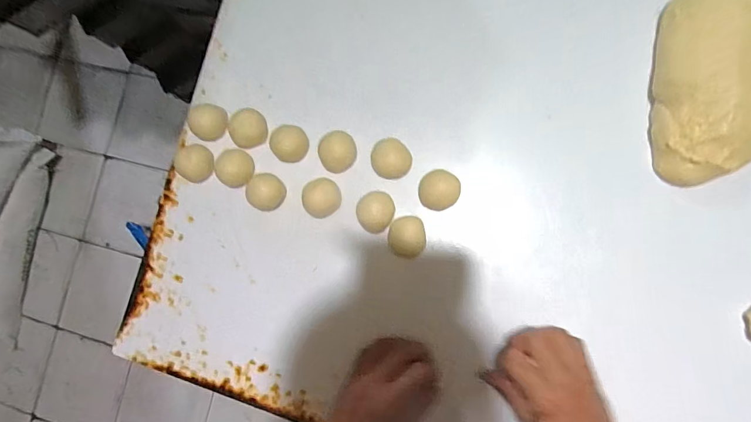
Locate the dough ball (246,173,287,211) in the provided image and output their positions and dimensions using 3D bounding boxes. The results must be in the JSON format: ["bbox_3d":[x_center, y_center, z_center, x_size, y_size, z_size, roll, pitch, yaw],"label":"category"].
[{"bbox_3d":[-0.130,-0.022,0.494,0.041,0.025,0.038,-1,85,9],"label":"dough ball"}]

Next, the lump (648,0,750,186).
[{"bbox_3d":[0.361,-0.140,0.421,0.128,0.044,0.229,6,86,9],"label":"lump"}]

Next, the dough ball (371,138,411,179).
[{"bbox_3d":[0.018,-0.061,0.481,0.043,0.026,0.048,-39,81,4],"label":"dough ball"}]

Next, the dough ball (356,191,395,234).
[{"bbox_3d":[0.000,0.001,0.476,0.040,0.026,0.047,18,88,10],"label":"dough ball"}]

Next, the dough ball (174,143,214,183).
[{"bbox_3d":[-0.223,-0.059,0.510,0.040,0.031,0.045,23,89,10],"label":"dough ball"}]

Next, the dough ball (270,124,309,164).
[{"bbox_3d":[-0.101,-0.080,0.489,0.040,0.023,0.041,-1,85,9],"label":"dough ball"}]

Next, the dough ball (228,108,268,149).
[{"bbox_3d":[-0.153,-0.100,0.506,0.042,0.029,0.047,26,90,10],"label":"dough ball"}]

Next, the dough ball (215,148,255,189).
[{"bbox_3d":[-0.170,-0.052,0.505,0.040,0.027,0.045,16,88,10],"label":"dough ball"}]

